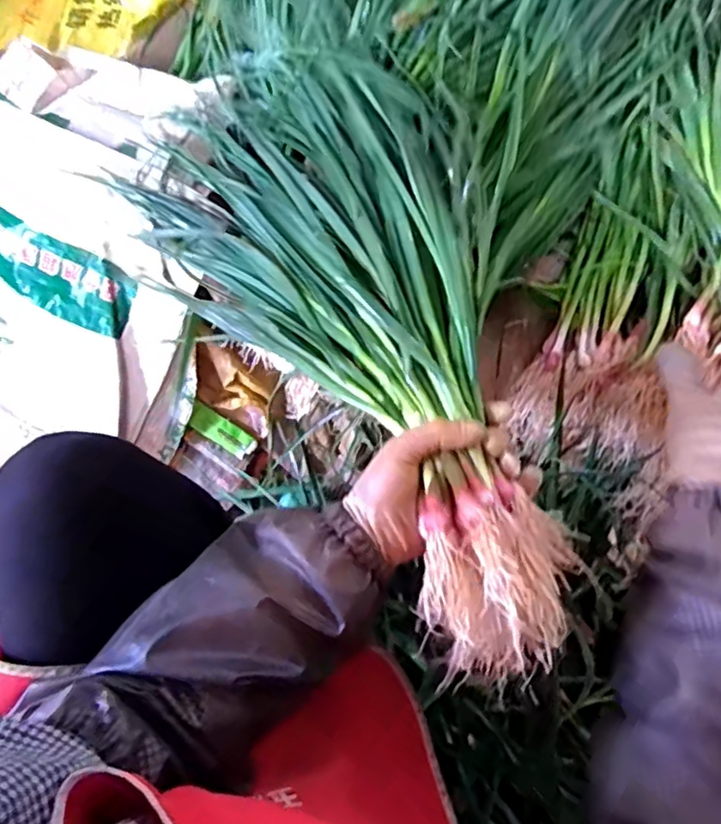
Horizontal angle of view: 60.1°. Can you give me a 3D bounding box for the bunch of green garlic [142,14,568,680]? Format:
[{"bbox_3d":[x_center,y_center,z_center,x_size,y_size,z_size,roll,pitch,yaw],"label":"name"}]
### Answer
[{"bbox_3d":[-0.024,-0.116,0.536,0.245,0.150,0.660,-24,59,-5],"label":"bunch of green garlic"}]

